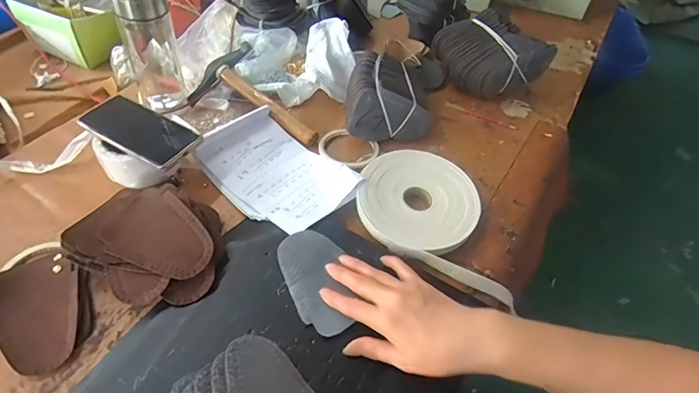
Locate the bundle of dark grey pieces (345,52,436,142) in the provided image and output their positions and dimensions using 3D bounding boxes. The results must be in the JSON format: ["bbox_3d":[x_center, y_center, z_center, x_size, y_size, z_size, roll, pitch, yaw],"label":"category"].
[{"bbox_3d":[0.061,-0.155,0.630,0.130,0.089,0.123,1,50,-3],"label":"bundle of dark grey pieces"}]

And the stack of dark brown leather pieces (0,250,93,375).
[{"bbox_3d":[-0.332,0.117,0.436,0.089,0.014,0.138,-33,59,-27],"label":"stack of dark brown leather pieces"}]

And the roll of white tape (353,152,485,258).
[{"bbox_3d":[0.089,0.004,0.539,0.158,0.025,0.155,2,50,-2],"label":"roll of white tape"}]

